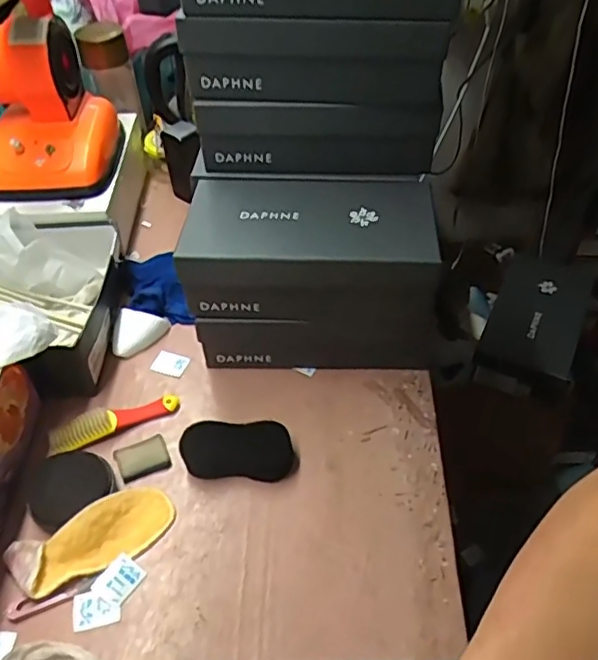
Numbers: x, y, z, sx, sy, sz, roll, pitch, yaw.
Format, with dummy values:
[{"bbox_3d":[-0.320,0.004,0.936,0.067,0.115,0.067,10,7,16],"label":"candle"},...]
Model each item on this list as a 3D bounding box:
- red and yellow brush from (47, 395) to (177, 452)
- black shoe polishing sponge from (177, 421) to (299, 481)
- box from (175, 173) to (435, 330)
[{"bbox_3d":[-0.225,0.109,0.744,0.154,0.028,0.034,-24,51,-20],"label":"red and yellow brush"},{"bbox_3d":[-0.071,0.141,0.714,0.132,0.037,0.056,3,47,3],"label":"black shoe polishing sponge"},{"bbox_3d":[0.014,-0.105,0.756,0.293,0.112,0.173,2,47,2],"label":"box"}]

